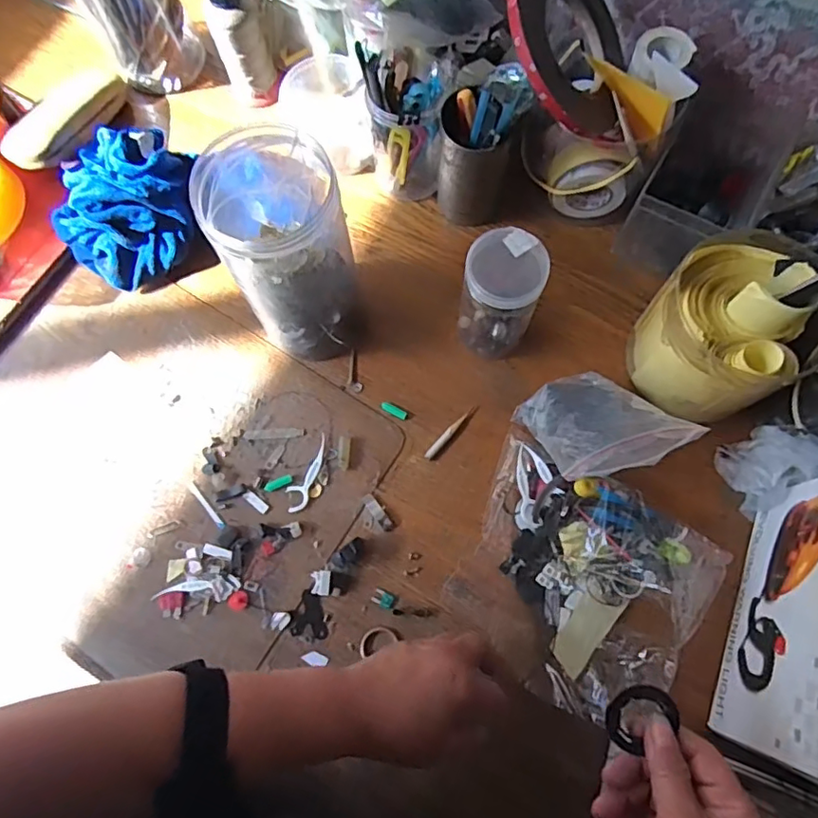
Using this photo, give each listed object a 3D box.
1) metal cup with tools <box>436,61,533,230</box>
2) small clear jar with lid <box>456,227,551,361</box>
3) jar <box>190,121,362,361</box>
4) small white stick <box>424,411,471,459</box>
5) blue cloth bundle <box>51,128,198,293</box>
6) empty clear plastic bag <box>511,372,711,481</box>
[{"bbox_3d":[0.064,-0.233,0.519,0.074,0.162,0.060,1,73,0],"label":"metal cup with tools"},{"bbox_3d":[0.077,-0.092,0.495,0.063,0.121,0.057,10,73,3],"label":"small clear jar with lid"},{"bbox_3d":[-0.094,-0.124,0.476,0.095,0.196,0.093,0,73,0],"label":"jar"},{"bbox_3d":[0.036,0.023,0.525,0.008,0.005,0.057,41,77,14],"label":"small white stick"},{"bbox_3d":[-0.277,-0.204,0.558,0.133,0.078,0.140,35,76,10],"label":"blue cloth bundle"},{"bbox_3d":[0.152,0.011,0.468,0.100,0.110,0.101,-15,71,-3],"label":"empty clear plastic bag"}]

